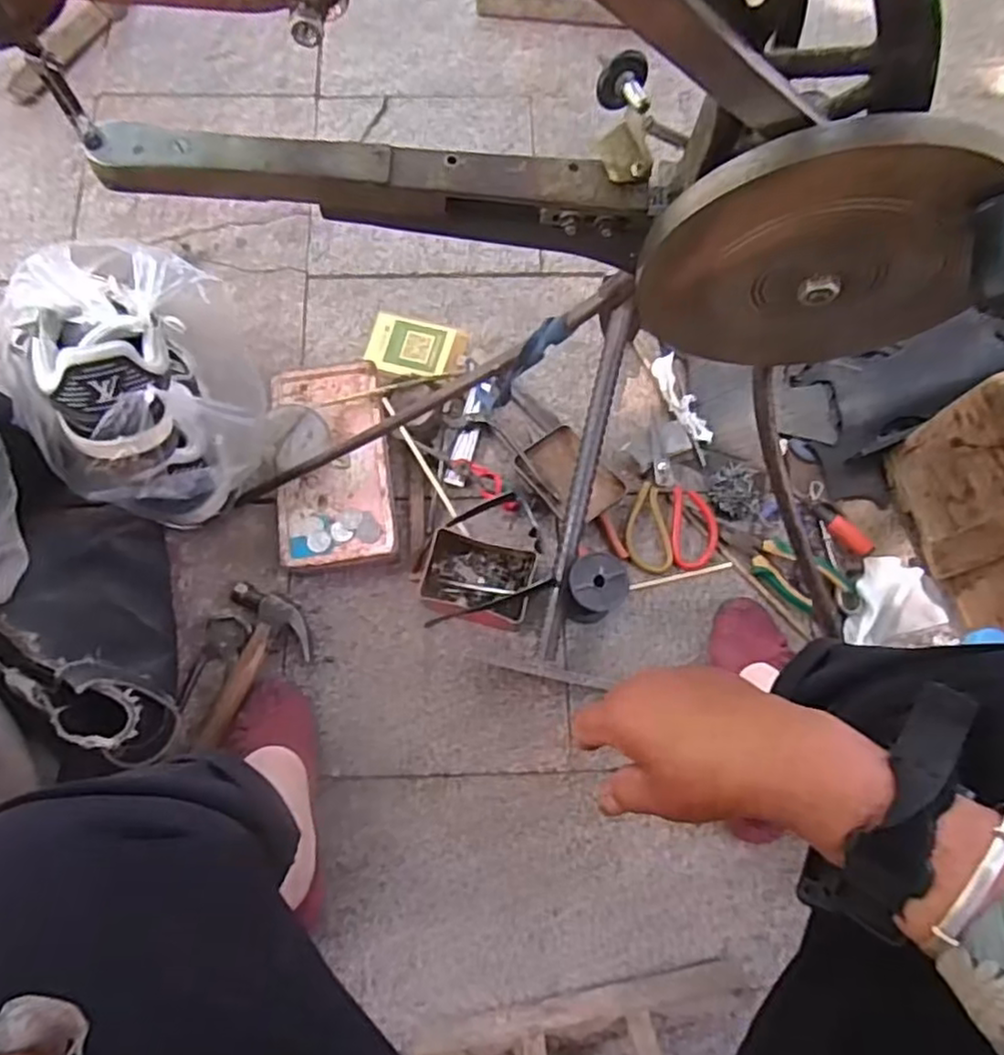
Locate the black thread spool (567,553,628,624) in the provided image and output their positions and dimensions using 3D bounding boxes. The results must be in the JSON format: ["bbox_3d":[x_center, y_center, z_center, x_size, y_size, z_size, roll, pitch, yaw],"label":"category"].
[{"bbox_3d":[0.095,0.065,0.706,0.057,0.085,0.058,1,74,-2],"label":"black thread spool"}]

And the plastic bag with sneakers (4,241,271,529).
[{"bbox_3d":[-0.361,-0.150,0.701,0.191,0.211,0.249,-21,75,-8],"label":"plastic bag with sneakers"}]

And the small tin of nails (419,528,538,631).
[{"bbox_3d":[-0.025,0.055,0.732,0.119,0.058,0.088,12,73,2],"label":"small tin of nails"}]

